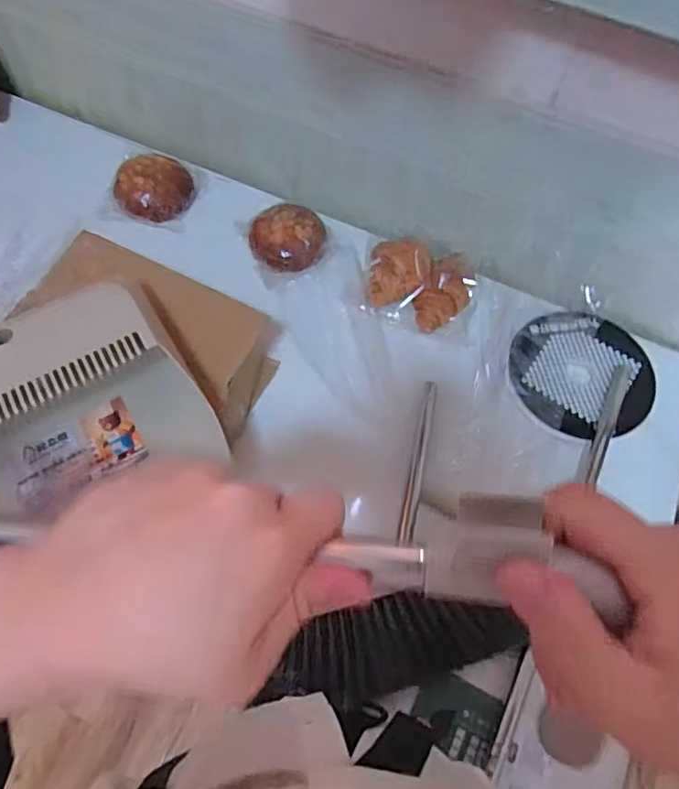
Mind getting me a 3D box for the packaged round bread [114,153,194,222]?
[{"bbox_3d":[-0.261,-0.291,0.800,0.089,0.045,0.095,1,64,-2],"label":"packaged round bread"}]

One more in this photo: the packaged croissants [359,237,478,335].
[{"bbox_3d":[0.104,-0.151,0.744,0.145,0.042,0.122,18,64,6],"label":"packaged croissants"}]

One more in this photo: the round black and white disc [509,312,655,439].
[{"bbox_3d":[0.301,-0.026,0.708,0.175,0.013,0.163,1,64,-2],"label":"round black and white disc"}]

